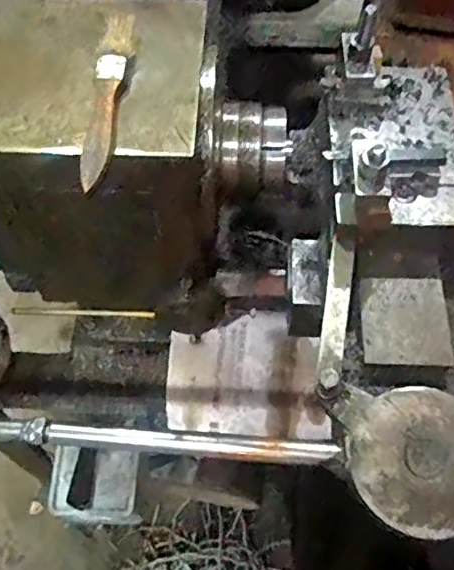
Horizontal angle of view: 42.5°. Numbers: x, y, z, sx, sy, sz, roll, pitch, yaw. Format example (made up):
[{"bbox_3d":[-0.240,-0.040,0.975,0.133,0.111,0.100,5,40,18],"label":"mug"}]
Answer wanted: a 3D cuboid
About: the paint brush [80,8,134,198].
[{"bbox_3d":[-0.078,-0.125,0.379,0.019,0.009,0.151,2,60,1],"label":"paint brush"}]

